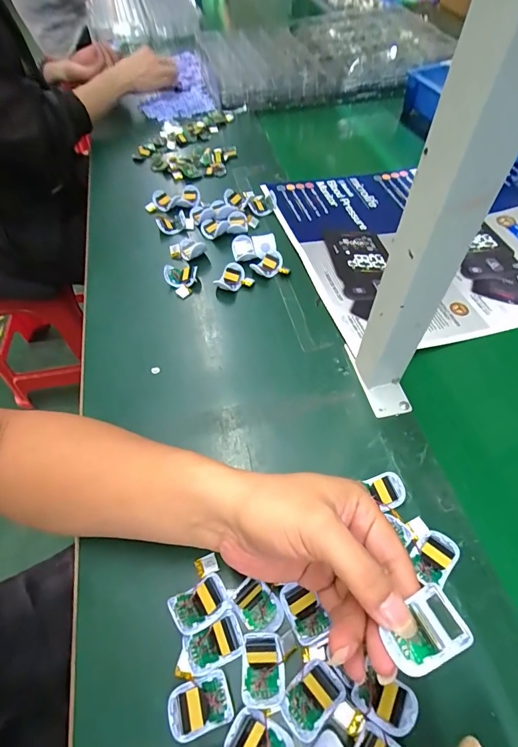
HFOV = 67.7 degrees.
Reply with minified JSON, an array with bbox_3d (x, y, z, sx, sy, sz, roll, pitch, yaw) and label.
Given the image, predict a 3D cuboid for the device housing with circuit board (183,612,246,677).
[{"bbox_3d":[-0.033,0.198,0.282,0.042,0.011,0.028,-22,57,-11],"label":"device housing with circuit board"}]

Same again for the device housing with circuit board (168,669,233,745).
[{"bbox_3d":[-0.040,0.227,0.264,0.041,0.010,0.031,-16,56,-8],"label":"device housing with circuit board"}]

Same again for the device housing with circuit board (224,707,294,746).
[{"bbox_3d":[0.001,0.243,0.251,0.043,0.010,0.032,32,63,22],"label":"device housing with circuit board"}]

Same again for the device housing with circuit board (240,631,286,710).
[{"bbox_3d":[0.003,0.209,0.274,0.030,0.011,0.042,-2,56,2],"label":"device housing with circuit board"}]

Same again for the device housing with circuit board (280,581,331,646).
[{"bbox_3d":[0.035,0.180,0.292,0.026,0.011,0.039,-24,58,-13],"label":"device housing with circuit board"}]

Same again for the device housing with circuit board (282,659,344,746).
[{"bbox_3d":[0.037,0.221,0.263,0.042,0.014,0.030,-37,61,-20],"label":"device housing with circuit board"}]

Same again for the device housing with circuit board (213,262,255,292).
[{"bbox_3d":[-0.035,-0.124,0.508,0.048,0.025,0.031,-21,57,-11],"label":"device housing with circuit board"}]

